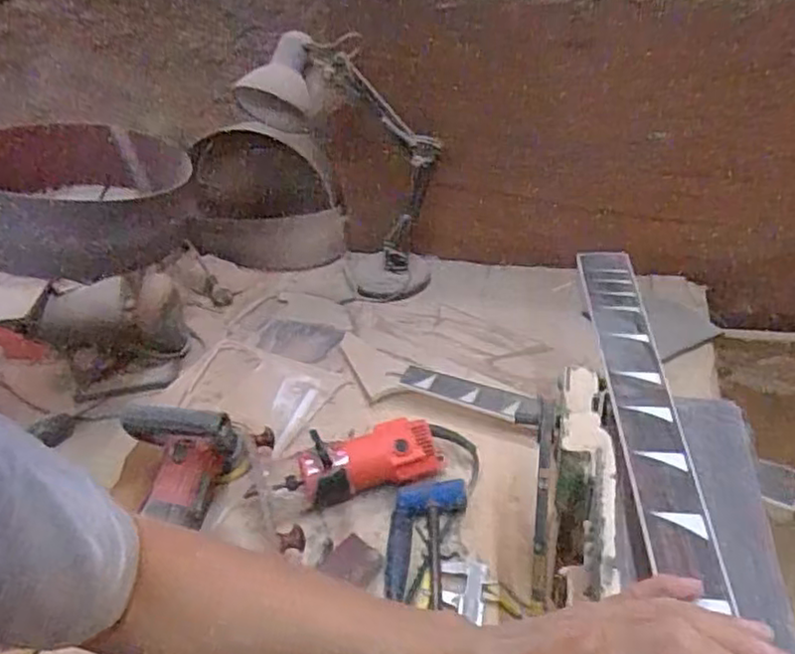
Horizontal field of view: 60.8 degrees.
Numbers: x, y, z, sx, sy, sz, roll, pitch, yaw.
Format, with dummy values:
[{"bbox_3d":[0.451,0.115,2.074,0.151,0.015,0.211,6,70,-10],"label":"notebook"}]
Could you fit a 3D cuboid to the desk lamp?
[{"bbox_3d":[-0.077,-0.270,1.169,0.285,0.427,0.163,16,42,27],"label":"desk lamp"}]

